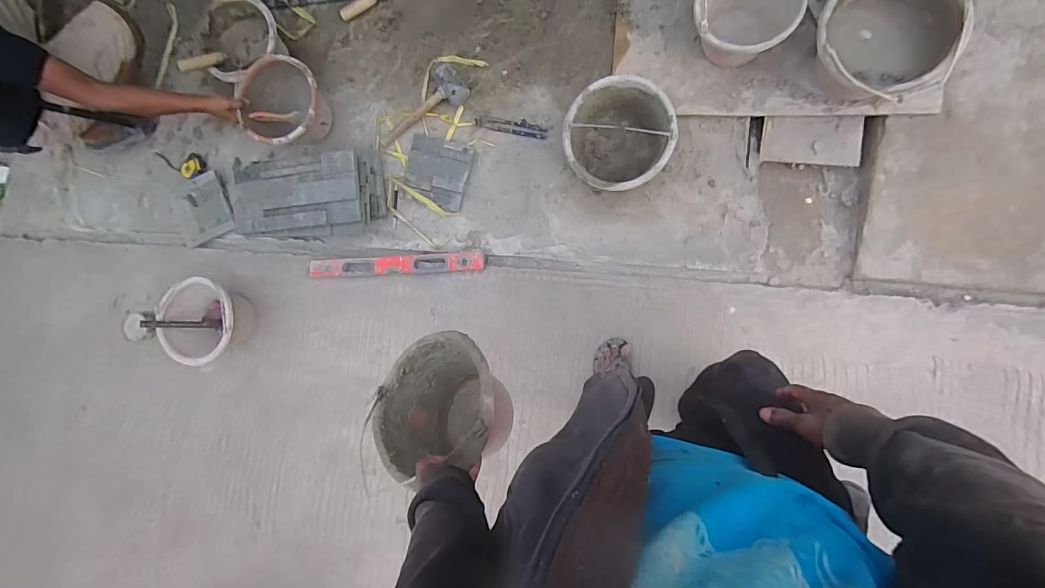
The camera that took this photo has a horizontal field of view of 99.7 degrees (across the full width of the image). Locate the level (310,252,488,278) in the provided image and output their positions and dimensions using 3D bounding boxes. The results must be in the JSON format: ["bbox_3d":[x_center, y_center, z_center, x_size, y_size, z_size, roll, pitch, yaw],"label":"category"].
[{"bbox_3d":[-0.391,-0.089,1.366,0.560,0.033,0.058,-3,88,9],"label":"level"}]

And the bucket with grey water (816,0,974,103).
[{"bbox_3d":[0.831,-0.588,1.038,0.279,0.177,0.269,0,89,10],"label":"bucket with grey water"}]

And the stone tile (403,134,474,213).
[{"bbox_3d":[-0.265,-0.376,1.364,0.200,0.013,0.204,15,91,9],"label":"stone tile"}]

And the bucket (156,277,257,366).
[{"bbox_3d":[-0.992,0.087,1.391,0.266,0.162,0.255,0,88,9],"label":"bucket"}]

